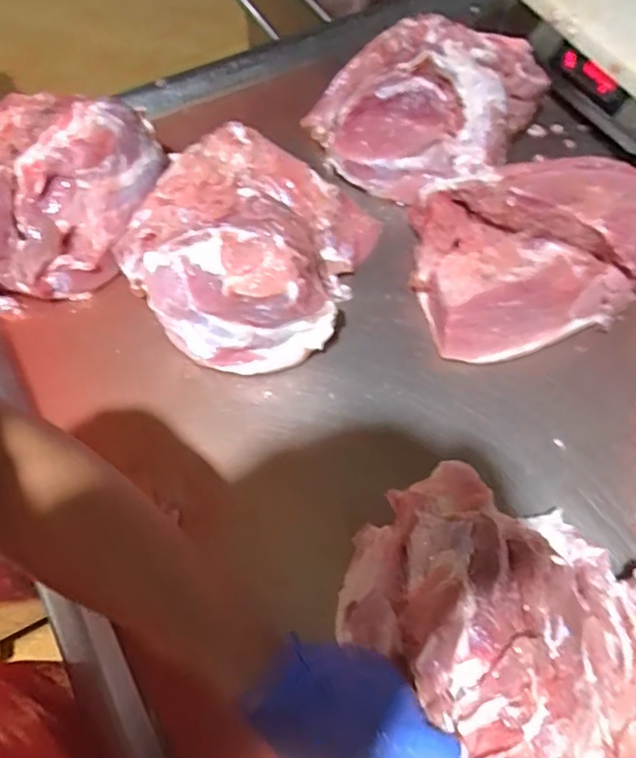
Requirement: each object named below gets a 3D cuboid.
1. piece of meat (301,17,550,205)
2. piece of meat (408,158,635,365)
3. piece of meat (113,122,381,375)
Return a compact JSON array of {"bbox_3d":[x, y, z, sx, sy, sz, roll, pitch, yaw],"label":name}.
[{"bbox_3d":[0.120,-0.335,0.710,0.229,0.108,0.246,36,68,16],"label":"piece of meat"},{"bbox_3d":[0.233,-0.133,0.600,0.255,0.148,0.162,-10,63,-6],"label":"piece of meat"},{"bbox_3d":[-0.074,-0.140,0.603,0.223,0.135,0.231,0,63,-1],"label":"piece of meat"}]

